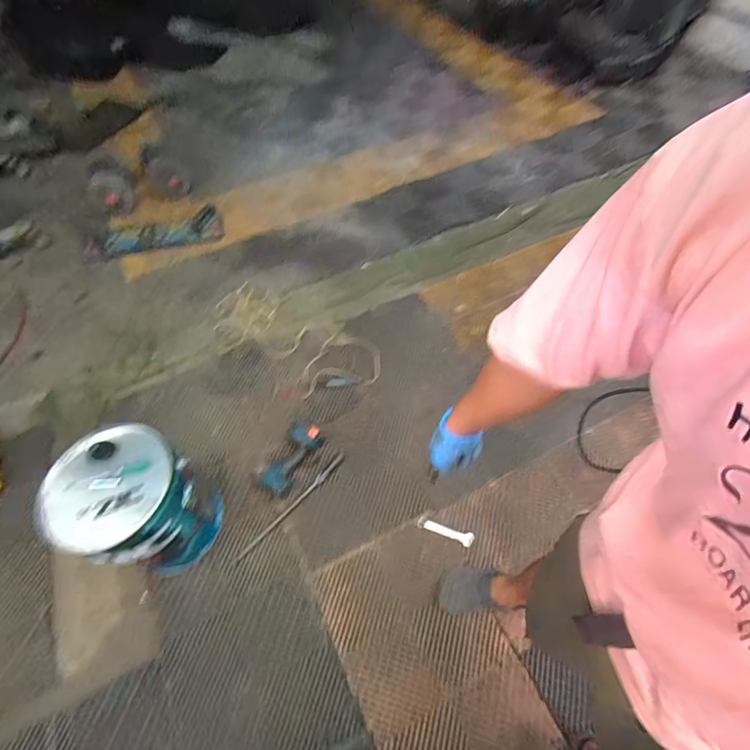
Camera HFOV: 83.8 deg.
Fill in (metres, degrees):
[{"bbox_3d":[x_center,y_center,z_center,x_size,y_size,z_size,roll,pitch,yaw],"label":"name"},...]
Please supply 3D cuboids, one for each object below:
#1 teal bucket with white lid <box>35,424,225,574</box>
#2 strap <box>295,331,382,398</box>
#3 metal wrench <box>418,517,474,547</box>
[{"bbox_3d":[-0.606,0.350,1.121,0.288,0.383,0.276,-1,54,2],"label":"teal bucket with white lid"},{"bbox_3d":[-0.113,-0.030,1.548,0.250,0.048,0.320,21,61,12],"label":"strap"},{"bbox_3d":[0.211,0.465,1.250,0.169,0.022,0.037,17,60,10],"label":"metal wrench"}]

